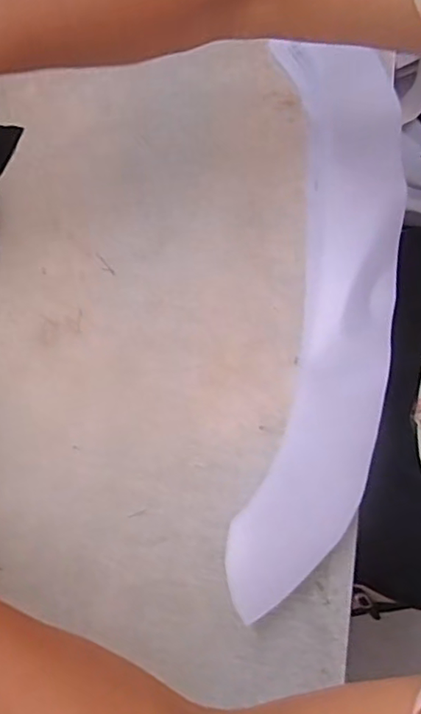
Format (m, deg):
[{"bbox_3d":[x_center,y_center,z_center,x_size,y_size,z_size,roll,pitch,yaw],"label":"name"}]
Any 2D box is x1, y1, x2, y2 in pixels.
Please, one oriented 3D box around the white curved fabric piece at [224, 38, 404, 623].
[{"bbox_3d":[0.080,-0.032,0.397,0.090,0.036,0.387,8,78,0],"label":"white curved fabric piece"}]

